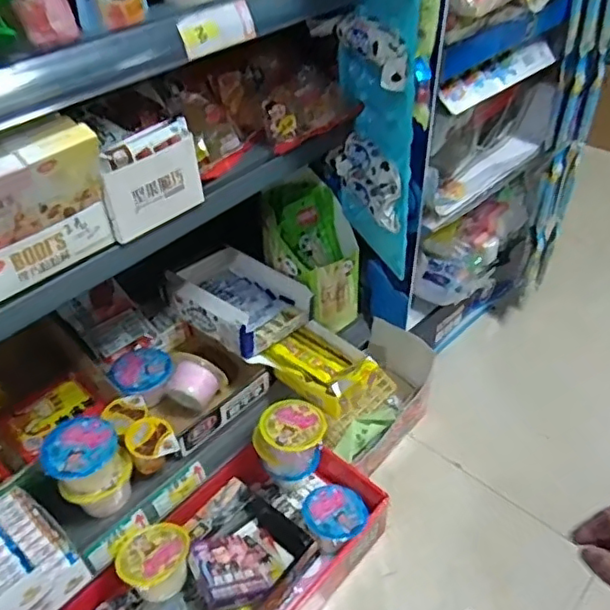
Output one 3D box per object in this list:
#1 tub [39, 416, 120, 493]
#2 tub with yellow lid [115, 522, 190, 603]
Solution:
[{"bbox_3d":[-0.295,0.195,0.787,0.090,0.066,0.096,0,42,0],"label":"tub"},{"bbox_3d":[-0.199,0.340,0.798,0.087,0.062,0.095,32,51,31],"label":"tub with yellow lid"}]

